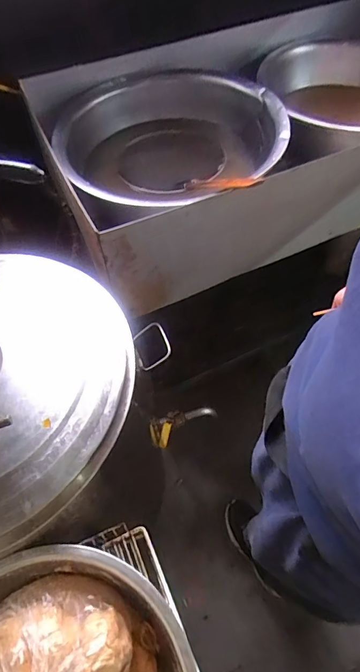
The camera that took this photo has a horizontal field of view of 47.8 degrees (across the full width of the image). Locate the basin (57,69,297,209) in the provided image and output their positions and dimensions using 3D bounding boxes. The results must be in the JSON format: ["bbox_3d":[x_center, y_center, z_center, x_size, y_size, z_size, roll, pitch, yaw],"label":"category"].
[{"bbox_3d":[-0.012,-0.441,1.045,0.520,0.218,0.520,-1,57,2],"label":"basin"}]

